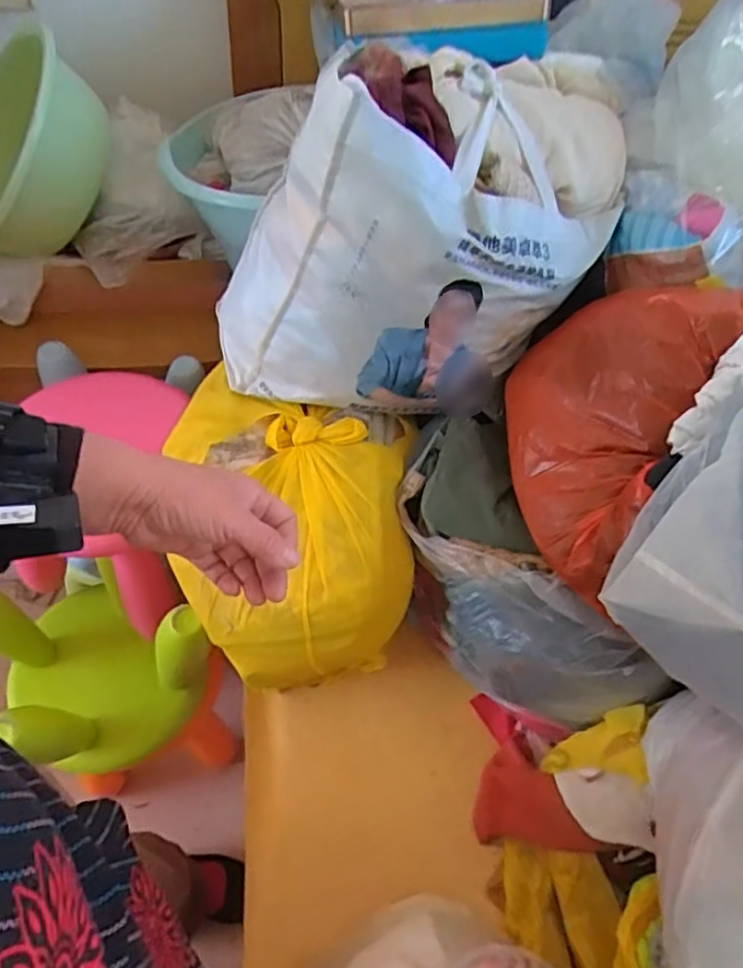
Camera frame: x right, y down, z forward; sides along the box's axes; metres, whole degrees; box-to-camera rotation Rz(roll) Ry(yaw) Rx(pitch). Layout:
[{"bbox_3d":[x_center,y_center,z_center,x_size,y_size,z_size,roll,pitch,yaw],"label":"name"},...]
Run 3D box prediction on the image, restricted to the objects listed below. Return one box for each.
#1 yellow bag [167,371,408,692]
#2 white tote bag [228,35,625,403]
[{"bbox_3d":[-0.086,0.049,0.753,0.249,0.201,0.298,3,57,-3],"label":"yellow bag"},{"bbox_3d":[0.064,-0.271,0.690,0.447,0.258,0.281,-12,59,-13],"label":"white tote bag"}]

